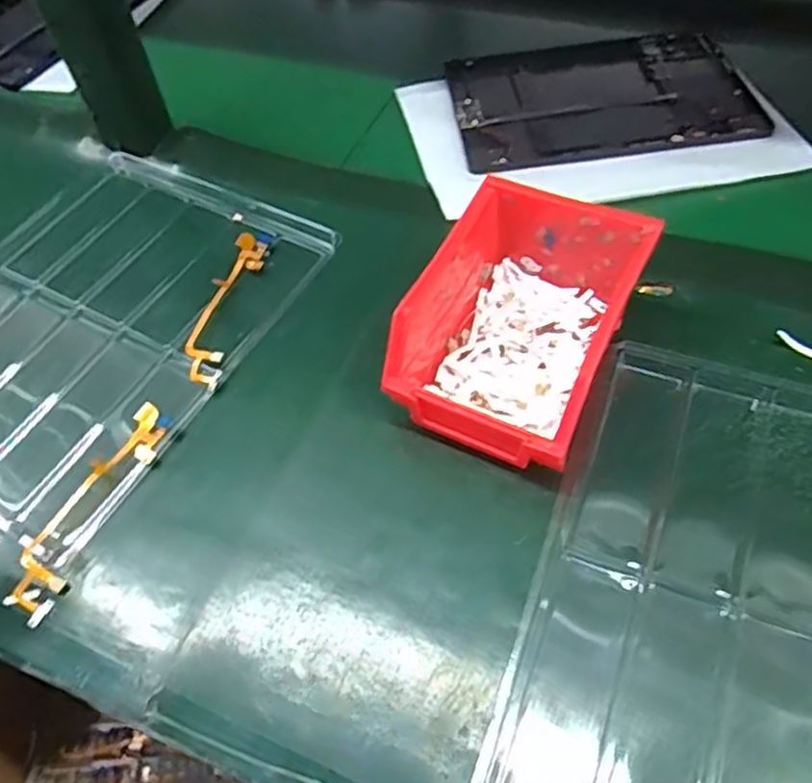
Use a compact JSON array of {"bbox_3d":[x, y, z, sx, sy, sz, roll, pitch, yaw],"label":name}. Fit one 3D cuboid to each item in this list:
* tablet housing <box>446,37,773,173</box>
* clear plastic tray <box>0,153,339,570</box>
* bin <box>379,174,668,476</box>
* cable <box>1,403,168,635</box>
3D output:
[{"bbox_3d":[0.160,-0.248,0.586,0.236,0.016,0.175,-8,55,-1],"label":"tablet housing"},{"bbox_3d":[-0.207,-0.051,0.463,0.219,0.008,0.271,24,60,20],"label":"clear plastic tray"},{"bbox_3d":[0.064,-0.036,0.391,0.102,0.074,0.139,22,60,19],"label":"bin"},{"bbox_3d":[-0.174,0.061,0.382,0.029,0.008,0.129,17,58,16],"label":"cable"}]

